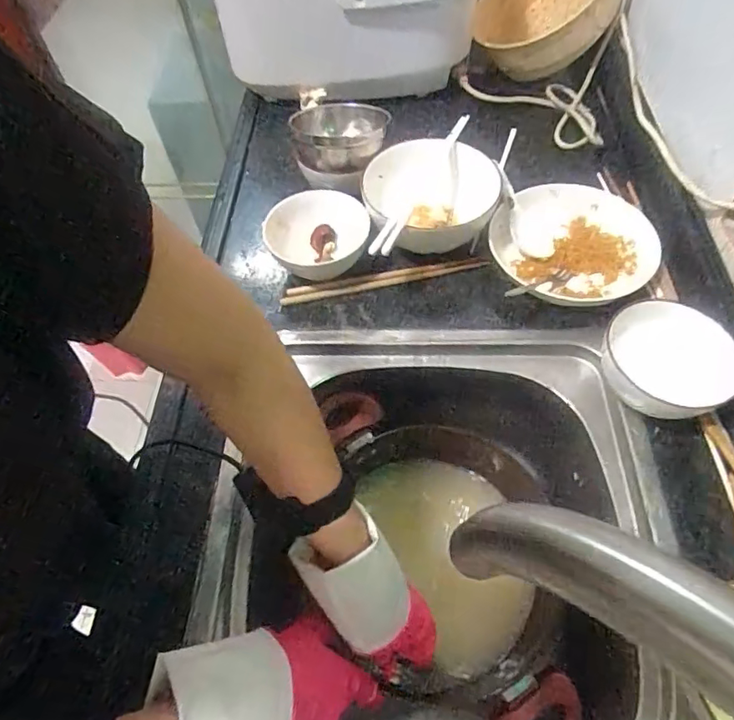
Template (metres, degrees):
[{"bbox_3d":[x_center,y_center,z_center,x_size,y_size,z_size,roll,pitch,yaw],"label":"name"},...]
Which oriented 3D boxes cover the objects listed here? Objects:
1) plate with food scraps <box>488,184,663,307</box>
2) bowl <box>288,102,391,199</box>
[{"bbox_3d":[0.221,-0.124,0.576,0.164,0.041,0.158,-1,57,2],"label":"plate with food scraps"},{"bbox_3d":[-0.031,-0.249,0.611,0.101,0.064,0.103,-1,57,2],"label":"bowl"}]

